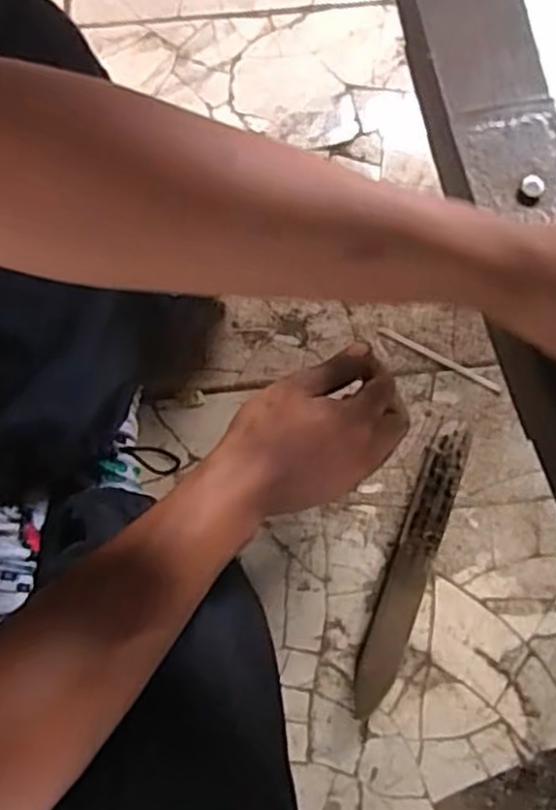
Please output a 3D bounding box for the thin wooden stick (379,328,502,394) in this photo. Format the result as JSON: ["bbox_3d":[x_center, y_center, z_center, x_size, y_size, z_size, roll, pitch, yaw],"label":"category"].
[{"bbox_3d":[0.142,-0.041,0.659,0.116,0.004,0.010,30,74,10],"label":"thin wooden stick"}]

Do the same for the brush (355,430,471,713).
[{"bbox_3d":[0.104,0.123,0.587,0.031,0.029,0.227,20,73,7],"label":"brush"}]

